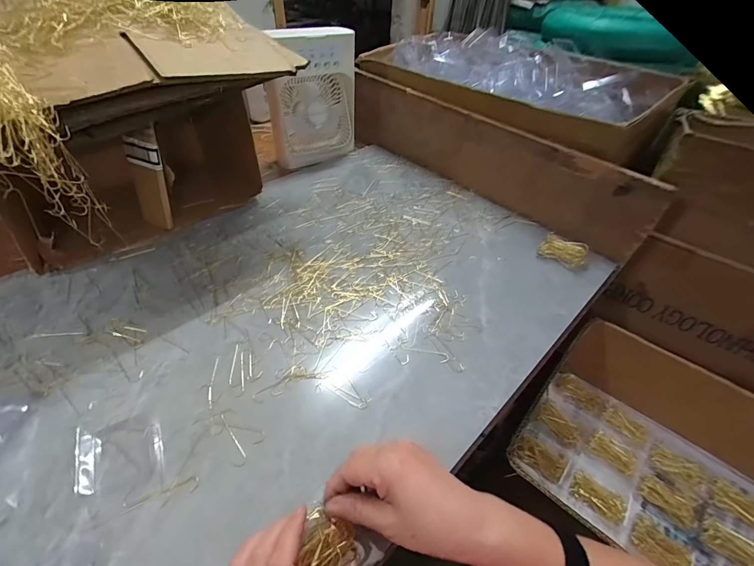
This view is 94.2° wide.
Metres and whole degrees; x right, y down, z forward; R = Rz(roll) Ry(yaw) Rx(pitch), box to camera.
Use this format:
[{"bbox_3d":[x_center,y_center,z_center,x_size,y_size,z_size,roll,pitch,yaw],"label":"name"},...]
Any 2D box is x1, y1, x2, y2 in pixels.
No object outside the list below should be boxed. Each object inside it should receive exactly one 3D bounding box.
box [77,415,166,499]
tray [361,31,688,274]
[{"bbox_3d":[-0.249,0.161,0.339,0.067,0.017,0.068,-18,49,-21],"label":"box"},{"bbox_3d":[0.321,-0.374,0.781,0.382,0.221,0.685,-29,54,-30],"label":"tray"}]

